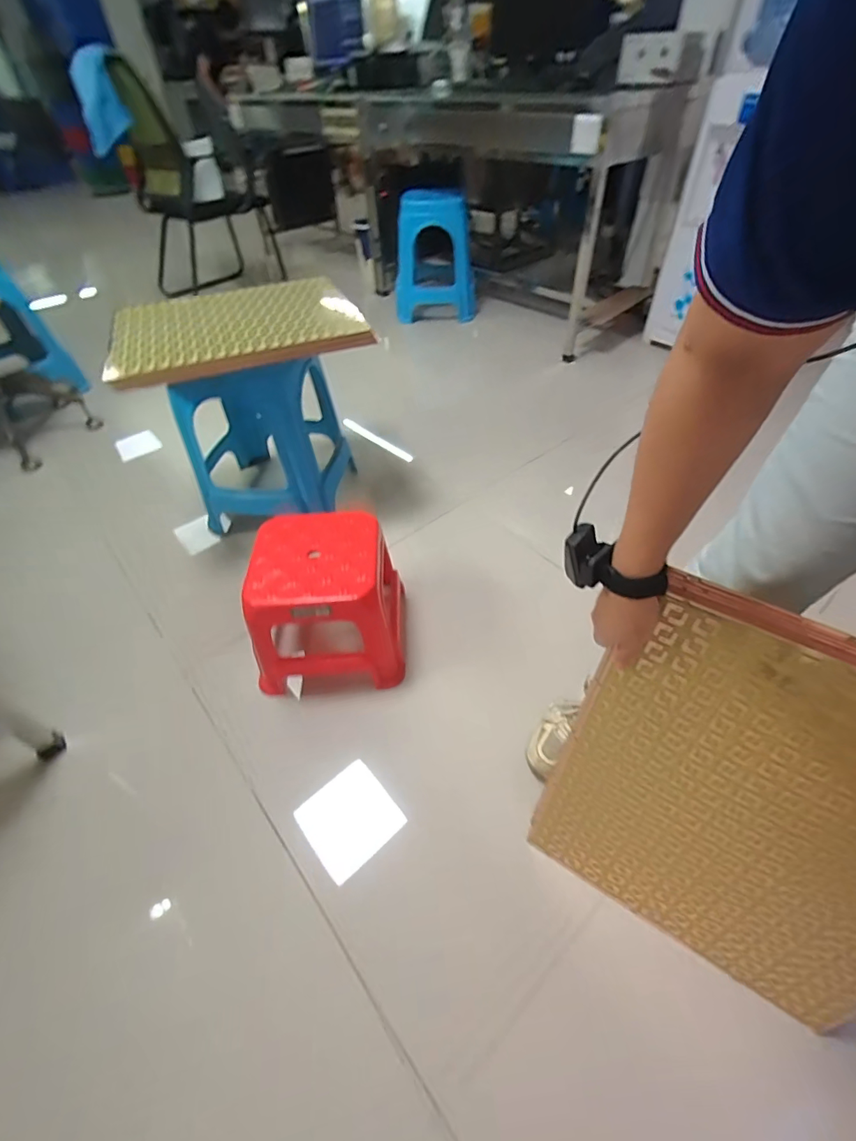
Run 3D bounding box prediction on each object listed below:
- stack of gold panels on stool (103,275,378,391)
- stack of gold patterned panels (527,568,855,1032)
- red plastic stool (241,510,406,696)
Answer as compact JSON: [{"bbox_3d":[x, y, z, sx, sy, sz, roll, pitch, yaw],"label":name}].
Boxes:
[{"bbox_3d":[-0.410,-0.527,1.026,0.504,0.043,0.370,-20,50,-15],"label":"stack of gold panels on stool"},{"bbox_3d":[0.348,0.276,0.532,0.387,0.488,0.019,25,36,24],"label":"stack of gold patterned panels"},{"bbox_3d":[-0.192,0.070,0.934,0.250,0.270,0.259,-2,48,0],"label":"red plastic stool"}]

